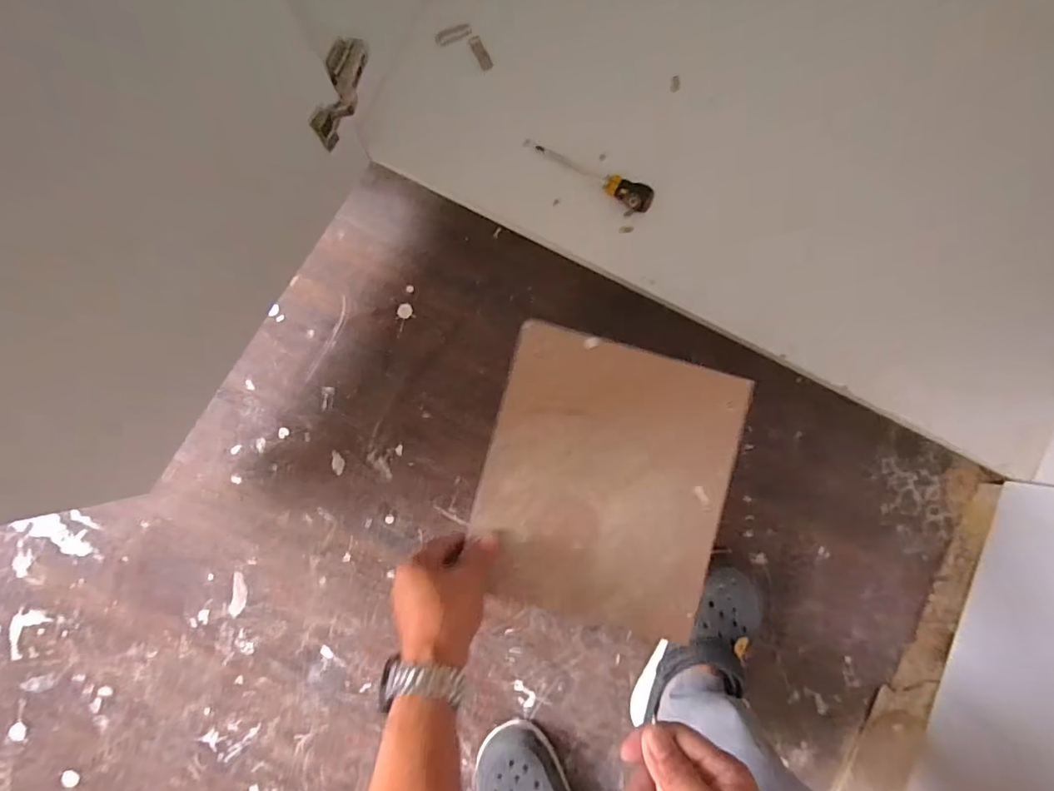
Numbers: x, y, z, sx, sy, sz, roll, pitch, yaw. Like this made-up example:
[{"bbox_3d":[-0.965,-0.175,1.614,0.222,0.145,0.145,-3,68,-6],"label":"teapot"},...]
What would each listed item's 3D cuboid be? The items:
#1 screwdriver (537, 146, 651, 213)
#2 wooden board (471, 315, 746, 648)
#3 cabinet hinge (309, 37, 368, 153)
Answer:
[{"bbox_3d":[0.083,-0.269,0.640,0.155,0.026,0.024,31,85,11],"label":"screwdriver"},{"bbox_3d":[0.075,0.080,0.481,0.222,0.013,0.247,15,86,-2],"label":"wooden board"},{"bbox_3d":[-0.195,-0.314,0.539,0.028,0.038,0.105,24,103,-1],"label":"cabinet hinge"}]

